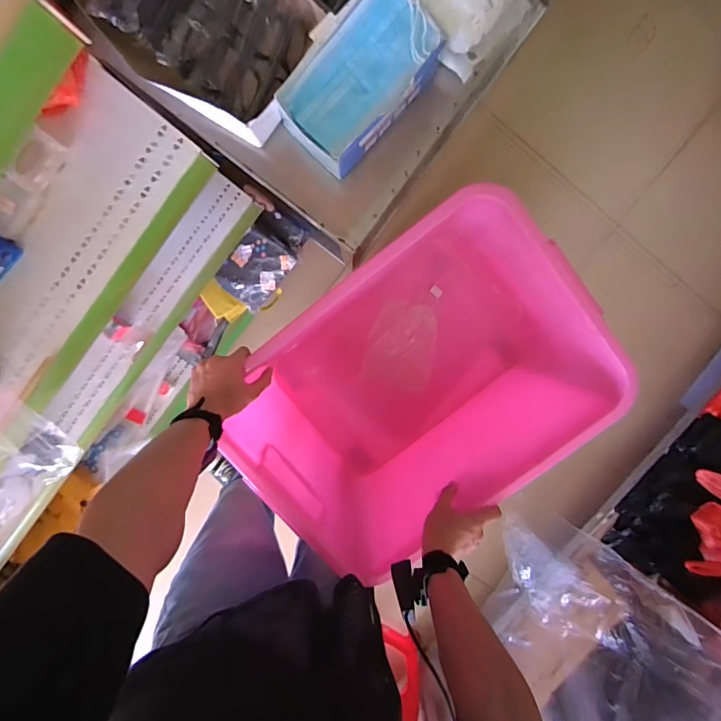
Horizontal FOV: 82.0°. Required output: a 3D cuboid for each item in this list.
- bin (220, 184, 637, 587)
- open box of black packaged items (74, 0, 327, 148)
[{"bbox_3d":[0.097,0.041,0.746,0.514,0.318,0.406,-37,98,4],"label":"bin"},{"bbox_3d":[-0.195,-0.413,0.495,0.285,0.053,0.184,36,96,-7],"label":"open box of black packaged items"}]

